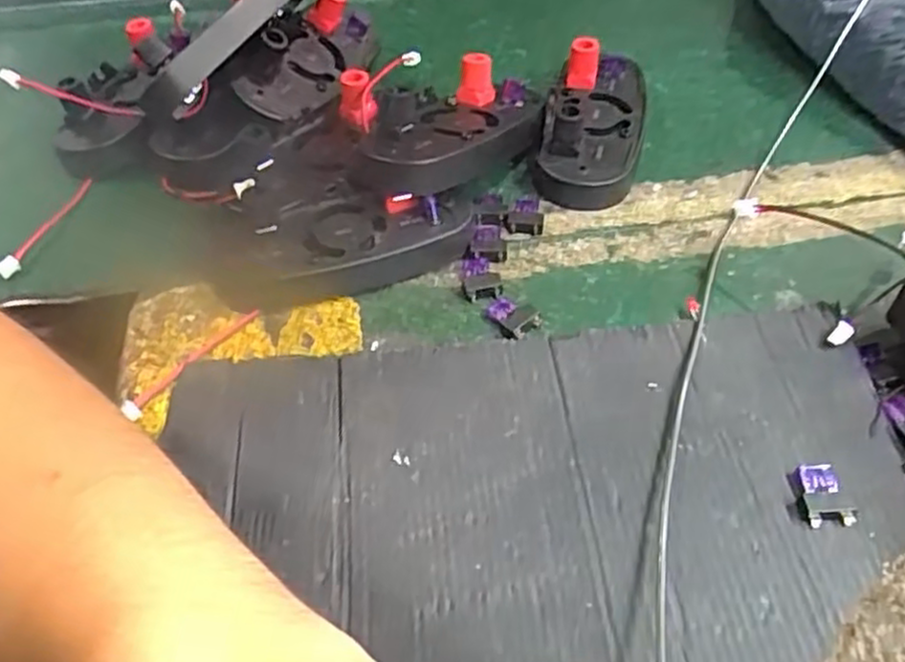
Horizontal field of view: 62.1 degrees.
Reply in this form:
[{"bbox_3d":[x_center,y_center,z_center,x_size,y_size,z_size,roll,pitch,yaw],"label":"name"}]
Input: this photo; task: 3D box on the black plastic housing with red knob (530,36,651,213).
[{"bbox_3d":[0.071,-0.107,0.373,0.050,0.034,0.104,12,51,13],"label":"black plastic housing with red knob"}]

